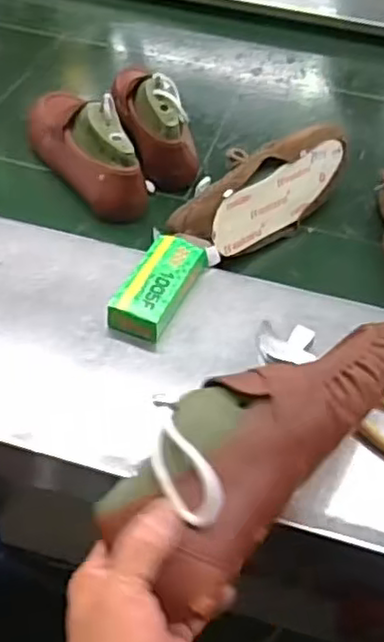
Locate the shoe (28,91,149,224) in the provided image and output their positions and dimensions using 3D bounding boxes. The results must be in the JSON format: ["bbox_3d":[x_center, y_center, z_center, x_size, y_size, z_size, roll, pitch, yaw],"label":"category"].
[{"bbox_3d":[-0.137,-0.222,0.803,0.075,0.096,0.262,-21,52,-21],"label":"shoe"}]

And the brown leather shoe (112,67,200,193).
[{"bbox_3d":[-0.046,-0.262,0.857,0.081,0.100,0.217,-11,49,-13],"label":"brown leather shoe"}]

